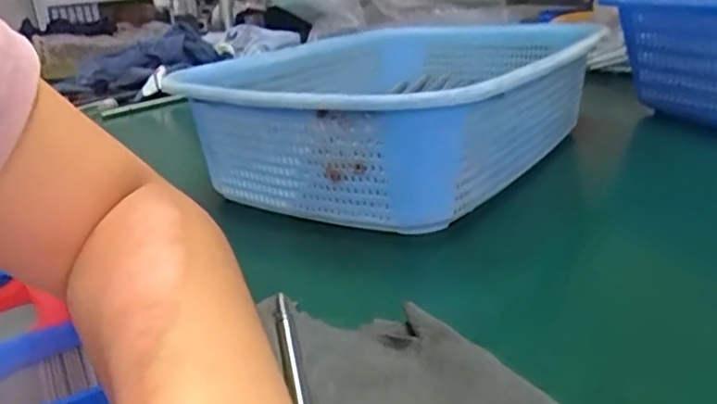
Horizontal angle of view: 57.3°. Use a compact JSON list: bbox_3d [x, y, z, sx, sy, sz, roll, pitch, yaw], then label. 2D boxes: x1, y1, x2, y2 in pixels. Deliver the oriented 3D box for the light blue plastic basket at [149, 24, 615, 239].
[{"bbox_3d":[0.041,-0.071,0.498,0.219,0.083,0.289,6,24,26],"label":"light blue plastic basket"}]

